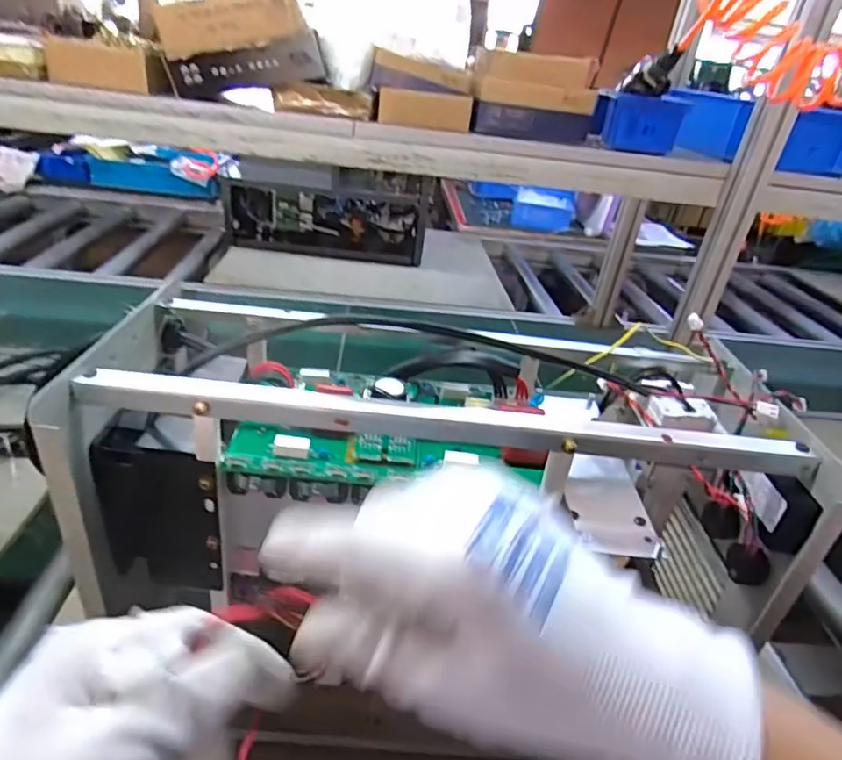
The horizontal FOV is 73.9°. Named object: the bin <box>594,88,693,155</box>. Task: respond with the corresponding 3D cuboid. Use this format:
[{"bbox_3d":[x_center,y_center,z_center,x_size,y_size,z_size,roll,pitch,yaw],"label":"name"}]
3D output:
[{"bbox_3d":[0.315,-0.378,0.823,0.108,0.070,0.102,9,30,0],"label":"bin"}]

